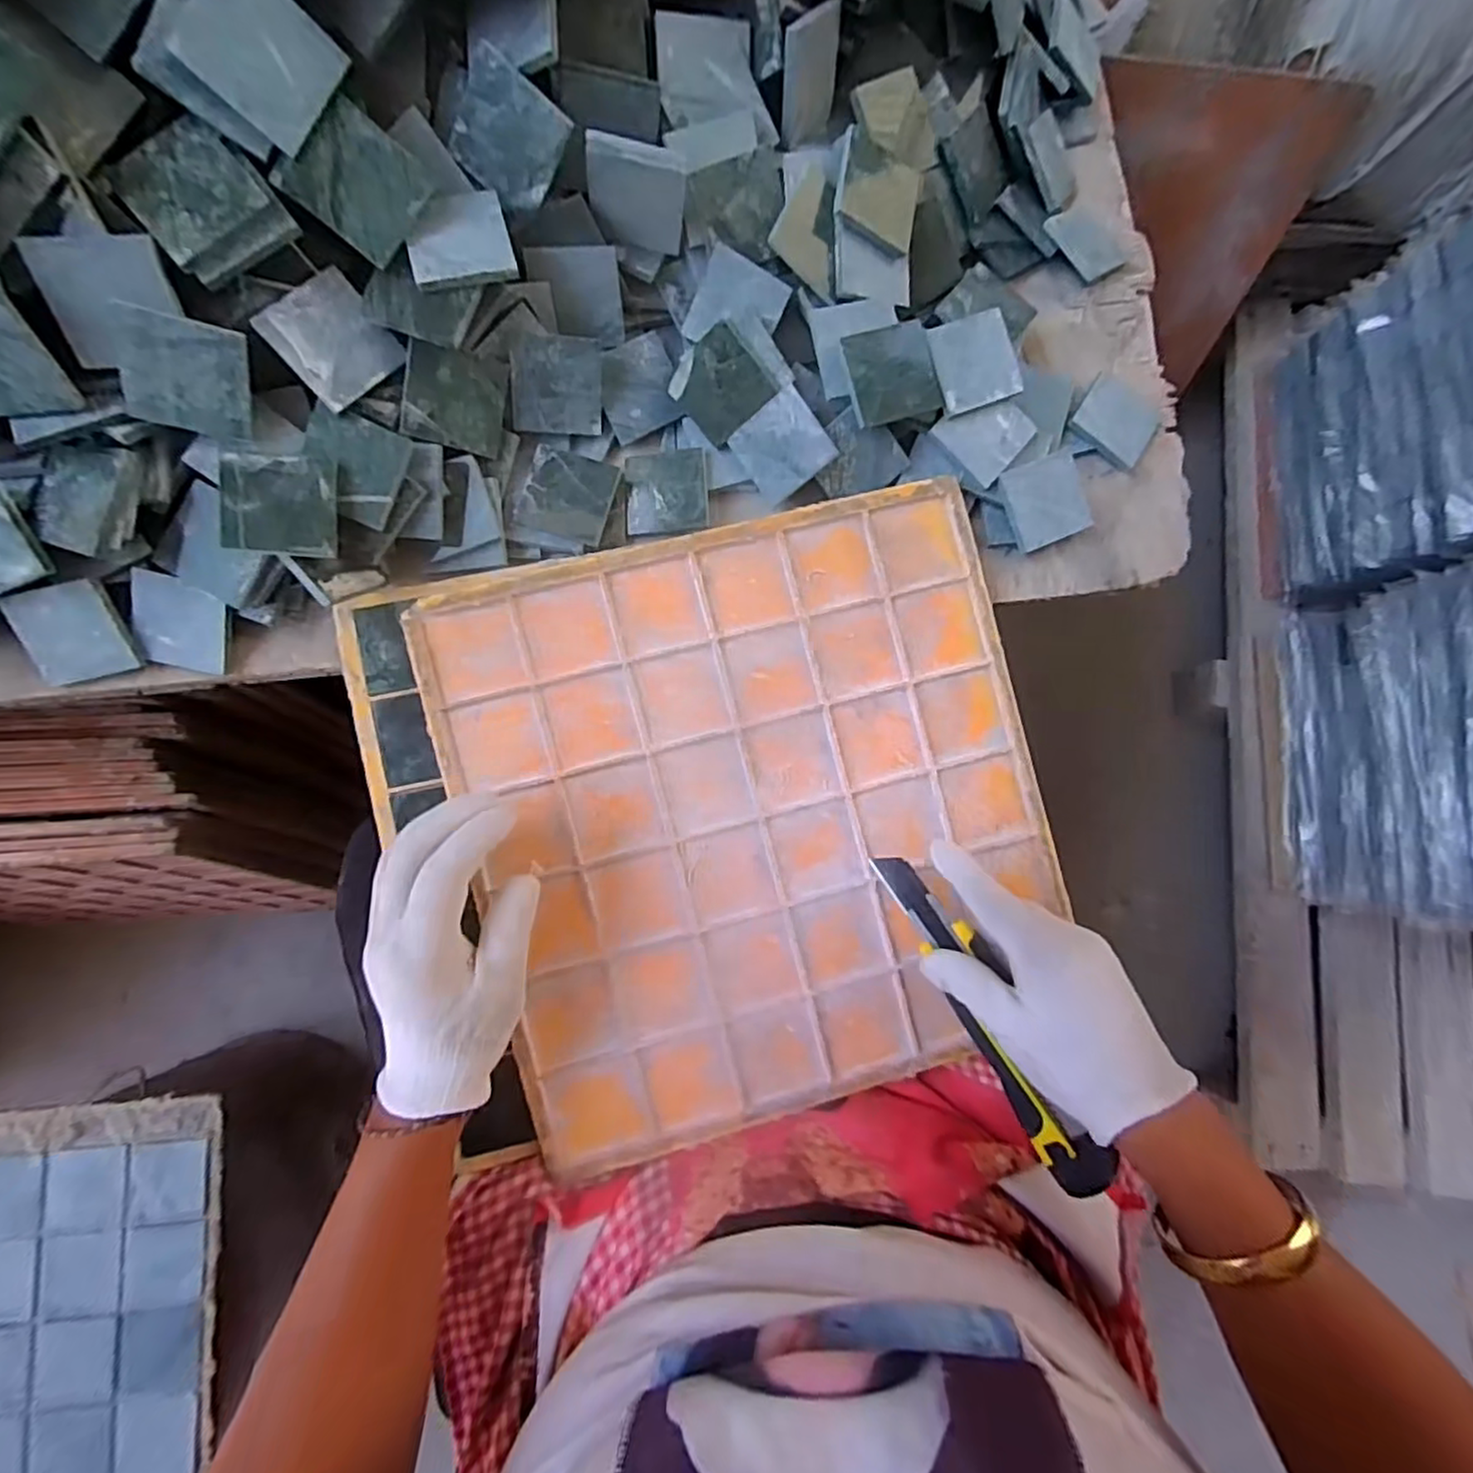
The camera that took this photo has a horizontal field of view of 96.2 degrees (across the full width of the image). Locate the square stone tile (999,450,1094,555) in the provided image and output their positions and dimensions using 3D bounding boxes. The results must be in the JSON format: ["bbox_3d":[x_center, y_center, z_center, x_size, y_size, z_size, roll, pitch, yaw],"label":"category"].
[{"bbox_3d":[0.188,-0.142,0.401,0.049,0.010,0.047,-23,86,-7],"label":"square stone tile"}]

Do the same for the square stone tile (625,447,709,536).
[{"bbox_3d":[-0.042,-0.147,0.396,0.049,0.004,0.049,-3,88,6],"label":"square stone tile"}]

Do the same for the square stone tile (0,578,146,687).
[{"bbox_3d":[-0.350,-0.054,0.350,0.048,0.005,0.049,-15,117,-8],"label":"square stone tile"}]

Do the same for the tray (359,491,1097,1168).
[{"bbox_3d":[-0.007,0.048,0.375,0.360,0.034,0.325,-12,84,-6],"label":"tray"}]

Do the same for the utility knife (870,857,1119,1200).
[{"bbox_3d":[0.132,0.143,0.341,0.028,0.027,0.185,-27,77,-8],"label":"utility knife"}]

